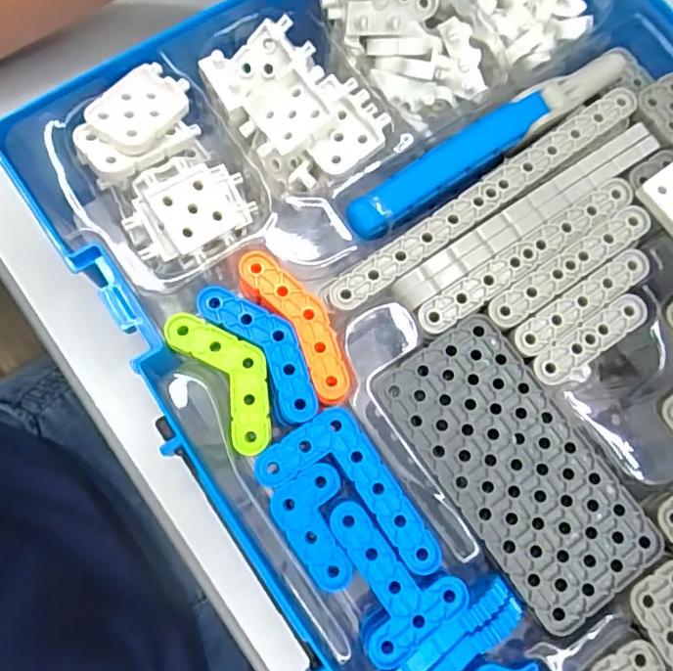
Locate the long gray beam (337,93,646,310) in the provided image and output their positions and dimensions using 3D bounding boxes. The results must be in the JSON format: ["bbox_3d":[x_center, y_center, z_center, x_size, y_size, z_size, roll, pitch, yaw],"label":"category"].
[{"bbox_3d":[0.057,-0.053,0.225,0.141,0.004,0.014,-35,79,-9],"label":"long gray beam"}]

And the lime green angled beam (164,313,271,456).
[{"bbox_3d":[-0.036,0.013,0.207,0.024,0.004,0.054,-33,79,-8],"label":"lime green angled beam"}]

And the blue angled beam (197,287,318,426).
[{"bbox_3d":[-0.025,0.004,0.209,0.022,0.004,0.056,-36,79,-9],"label":"blue angled beam"}]

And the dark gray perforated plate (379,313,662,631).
[{"bbox_3d":[0.061,0.044,0.203,0.049,0.004,0.099,-35,79,-9],"label":"dark gray perforated plate"}]

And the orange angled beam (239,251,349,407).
[{"bbox_3d":[-0.013,-0.005,0.213,0.019,0.004,0.061,-33,78,-8],"label":"orange angled beam"}]

